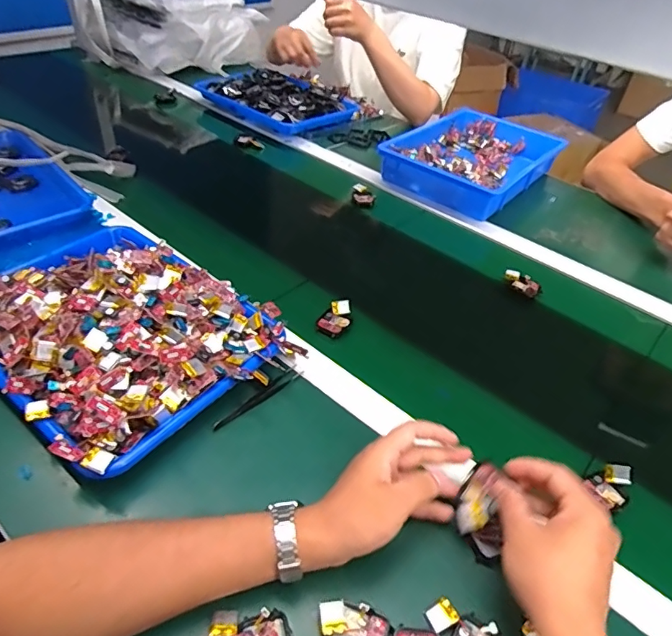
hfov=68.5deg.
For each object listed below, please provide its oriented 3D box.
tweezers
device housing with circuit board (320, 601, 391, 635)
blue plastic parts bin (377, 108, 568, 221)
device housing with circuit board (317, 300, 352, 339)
[{"bbox_3d":[-0.081,0.086,0.535,0.016,0.009,0.119,32,49,26],"label":"tweezers"},{"bbox_3d":[0.013,0.237,0.373,0.053,0.016,0.035,11,43,6],"label":"device housing with circuit board"},{"bbox_3d":[0.278,-0.323,0.991,0.248,0.054,0.353,31,48,25],"label":"blue plastic parts bin"},{"bbox_3d":[0.001,0.000,0.631,0.035,0.018,0.059,24,45,19],"label":"device housing with circuit board"}]

